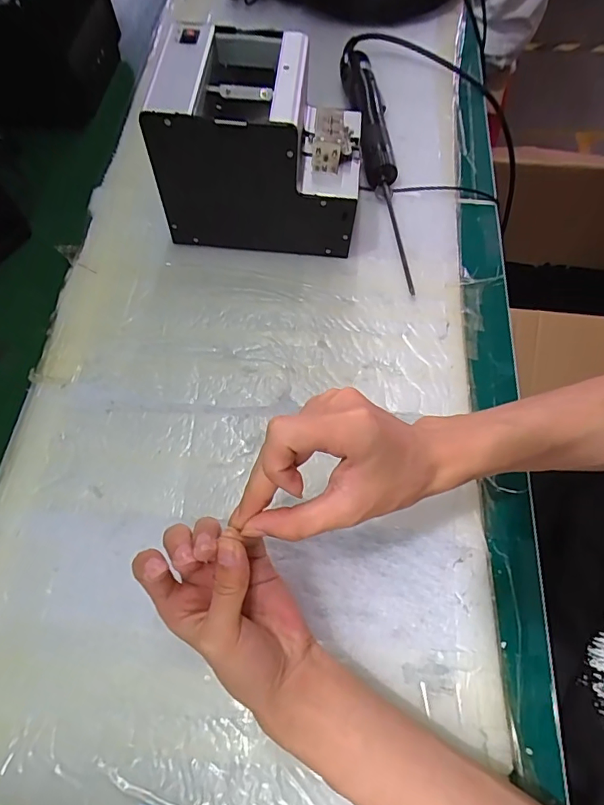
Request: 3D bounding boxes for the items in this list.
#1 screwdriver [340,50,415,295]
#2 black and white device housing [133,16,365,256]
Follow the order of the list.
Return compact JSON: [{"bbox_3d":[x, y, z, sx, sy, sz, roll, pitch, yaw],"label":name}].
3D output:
[{"bbox_3d":[0.086,-0.273,0.533,0.040,0.045,0.349,-5,64,-4],"label":"screwdriver"},{"bbox_3d":[-0.035,-0.240,0.457,0.175,0.146,0.122,5,64,1],"label":"black and white device housing"}]

